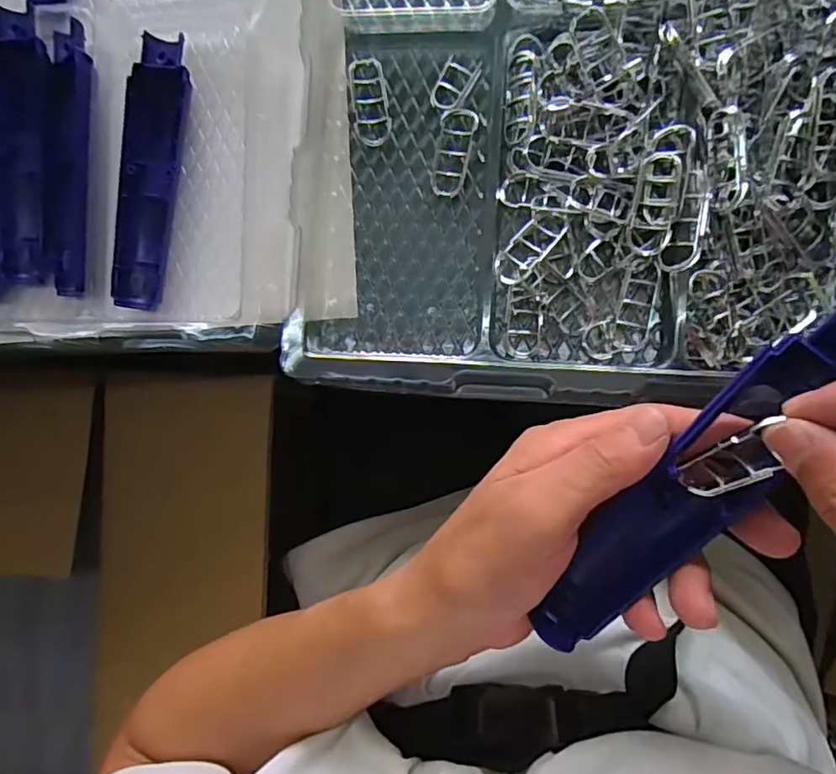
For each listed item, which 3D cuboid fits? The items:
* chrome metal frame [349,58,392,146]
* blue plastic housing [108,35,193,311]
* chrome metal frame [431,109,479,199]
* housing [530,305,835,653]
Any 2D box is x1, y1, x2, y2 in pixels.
[{"bbox_3d":[-0.030,-0.176,0.354,0.022,0.006,0.055,-9,88,8],"label":"chrome metal frame"},{"bbox_3d":[-0.172,-0.134,0.362,0.038,0.014,0.167,9,90,8],"label":"blue plastic housing"},{"bbox_3d":[0.021,-0.142,0.346,0.022,0.009,0.053,15,91,8],"label":"chrome metal frame"},{"bbox_3d":[0.108,0.042,0.225,0.036,0.022,0.174,36,113,7],"label":"housing"}]

